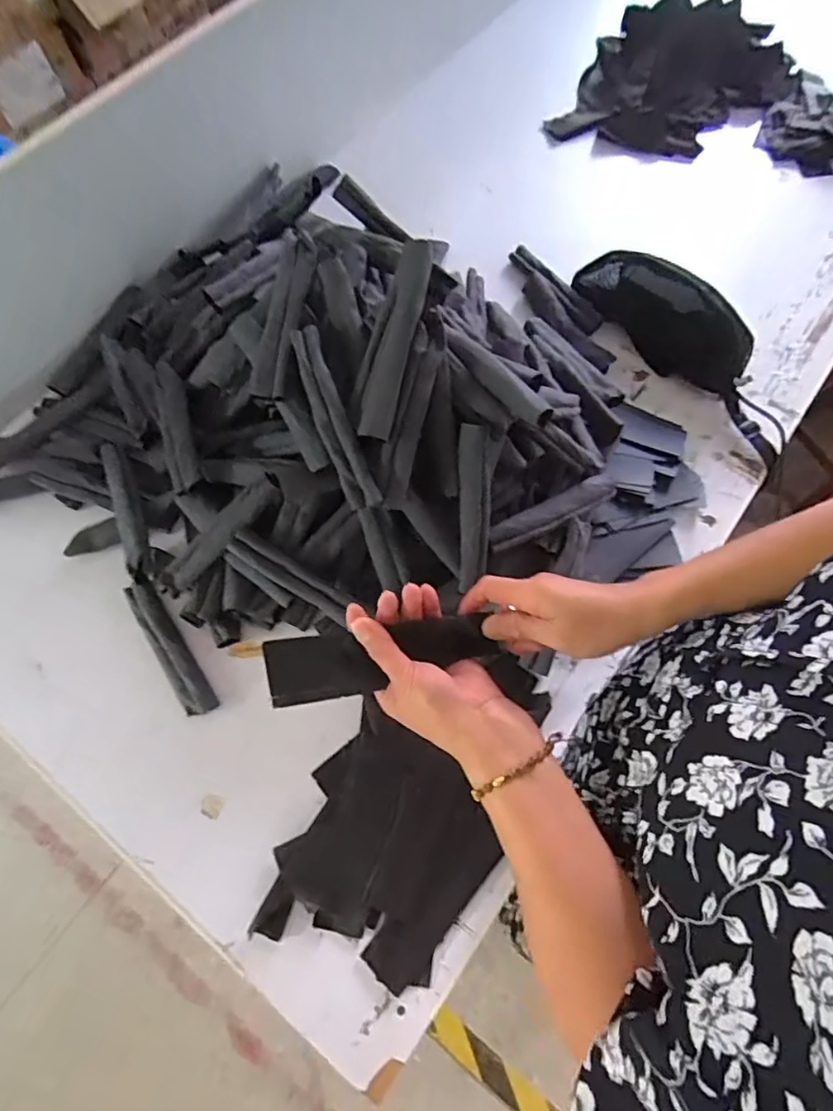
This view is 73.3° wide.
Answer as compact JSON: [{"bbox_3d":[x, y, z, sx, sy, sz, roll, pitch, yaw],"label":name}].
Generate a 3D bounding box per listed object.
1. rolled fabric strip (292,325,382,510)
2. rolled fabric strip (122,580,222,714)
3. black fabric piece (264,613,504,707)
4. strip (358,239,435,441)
[{"bbox_3d":[-0.085,-0.135,0.556,0.036,0.017,0.182,-20,92,-9],"label":"rolled fabric strip"},{"bbox_3d":[-0.292,0.107,0.655,0.040,0.021,0.178,-33,73,-13],"label":"rolled fabric strip"},{"bbox_3d":[-0.029,0.078,0.445,0.173,0.022,0.047,-11,69,-6],"label":"black fabric piece"},{"bbox_3d":[-0.020,-0.204,0.533,0.033,0.015,0.183,16,97,5],"label":"strip"}]

